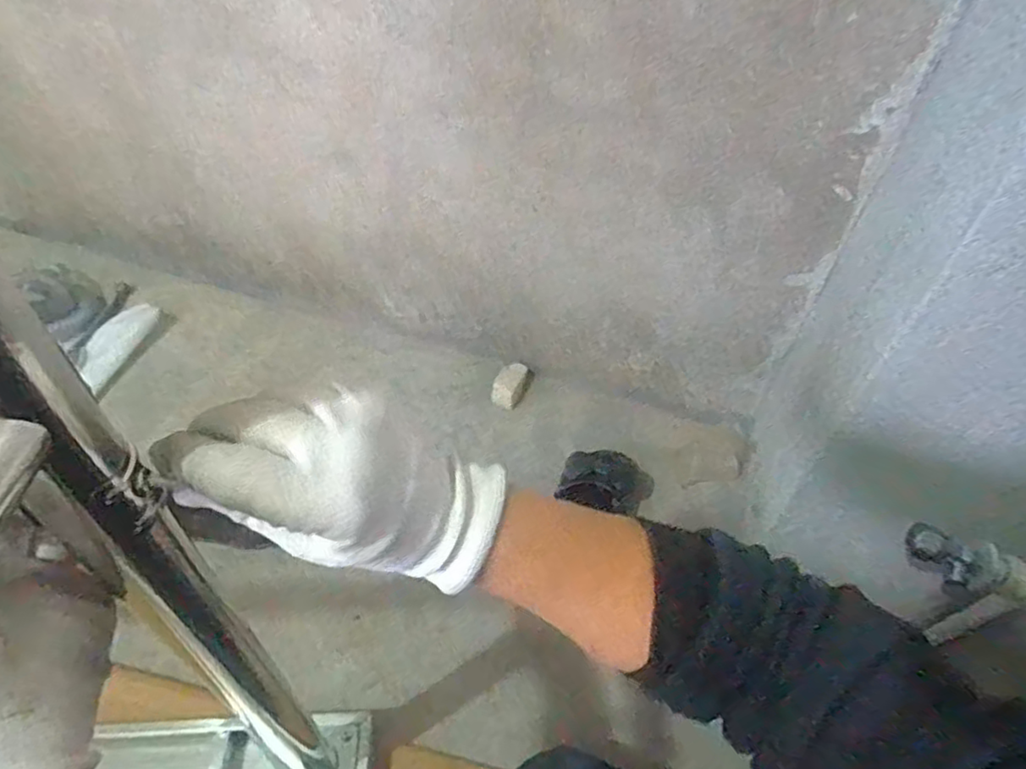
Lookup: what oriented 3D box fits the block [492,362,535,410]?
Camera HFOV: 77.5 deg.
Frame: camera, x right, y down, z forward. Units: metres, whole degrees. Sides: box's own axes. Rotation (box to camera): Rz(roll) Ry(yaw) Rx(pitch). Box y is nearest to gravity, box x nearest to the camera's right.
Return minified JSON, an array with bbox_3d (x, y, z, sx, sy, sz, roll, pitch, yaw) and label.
[{"bbox_3d":[-0.004,-0.001,1.048,0.050,0.025,0.085,22,49,14],"label":"block"}]

